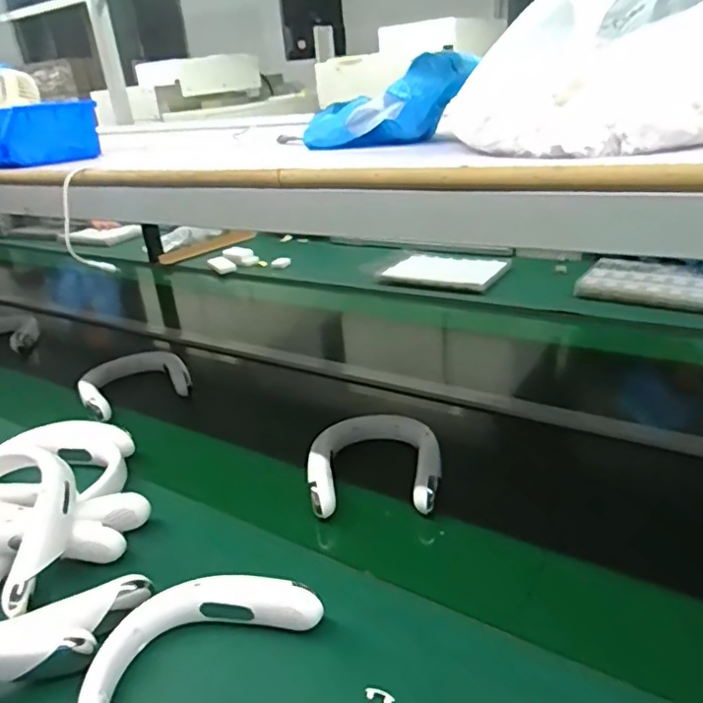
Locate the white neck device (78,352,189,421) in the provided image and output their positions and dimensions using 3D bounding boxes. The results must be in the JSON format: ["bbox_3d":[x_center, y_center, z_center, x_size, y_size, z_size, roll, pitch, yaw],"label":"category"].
[{"bbox_3d":[-0.454,0.055,1.199,0.208,0.057,0.232,-19,29,-25],"label":"white neck device"}]

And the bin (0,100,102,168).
[{"bbox_3d":[-0.438,-0.302,0.804,0.163,0.072,0.089,-25,31,-33],"label":"bin"}]

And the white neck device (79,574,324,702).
[{"bbox_3d":[-0.143,0.301,0.540,0.194,0.047,0.197,-3,26,7],"label":"white neck device"}]

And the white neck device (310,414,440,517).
[{"bbox_3d":[0.035,0.159,0.875,0.188,0.048,0.224,-5,26,2],"label":"white neck device"}]

